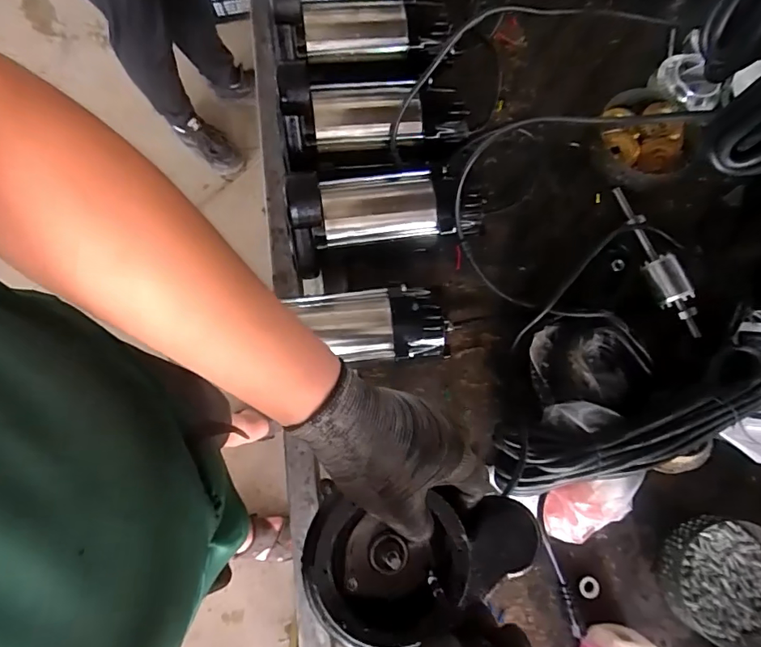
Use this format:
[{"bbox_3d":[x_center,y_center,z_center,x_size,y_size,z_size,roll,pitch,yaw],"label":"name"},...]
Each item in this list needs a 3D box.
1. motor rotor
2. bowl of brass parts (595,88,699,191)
[{"bbox_3d":[0.351,-0.080,0.620,0.036,0.040,0.209,-22,79,-5],"label":"motor rotor"},{"bbox_3d":[0.364,-0.253,0.669,0.131,0.040,0.142,0,78,-1],"label":"bowl of brass parts"}]

